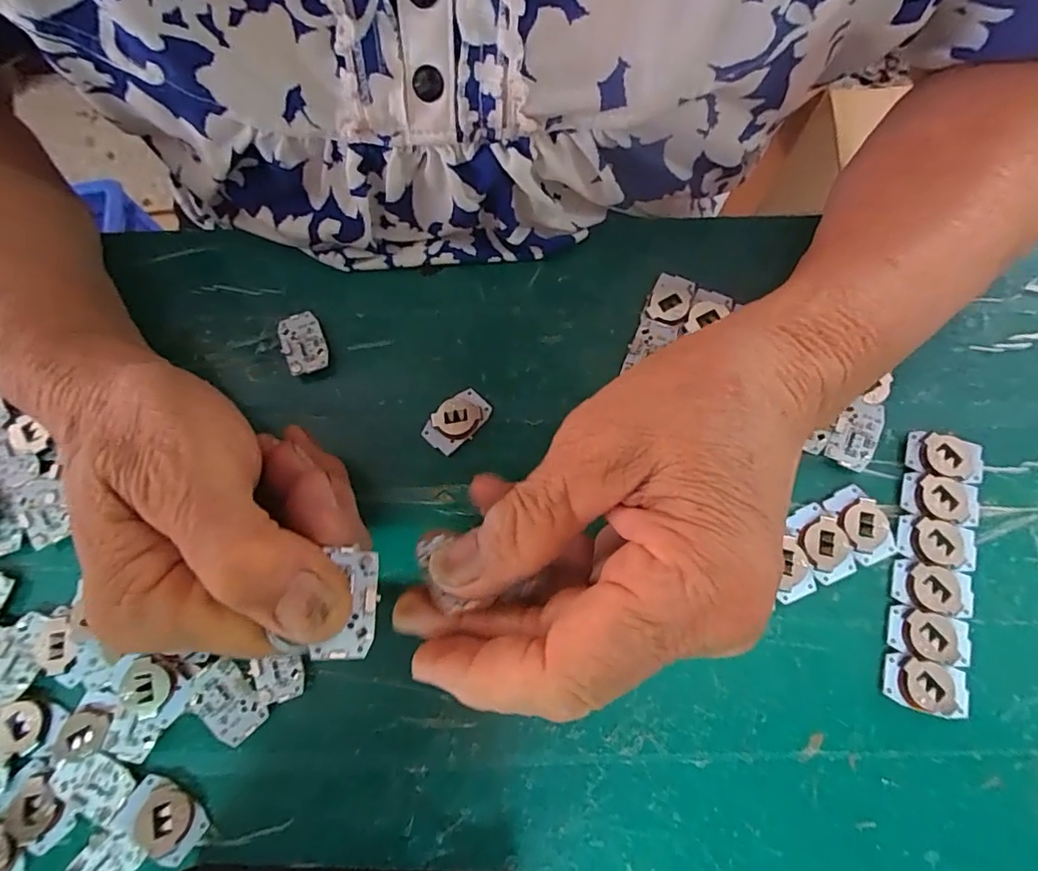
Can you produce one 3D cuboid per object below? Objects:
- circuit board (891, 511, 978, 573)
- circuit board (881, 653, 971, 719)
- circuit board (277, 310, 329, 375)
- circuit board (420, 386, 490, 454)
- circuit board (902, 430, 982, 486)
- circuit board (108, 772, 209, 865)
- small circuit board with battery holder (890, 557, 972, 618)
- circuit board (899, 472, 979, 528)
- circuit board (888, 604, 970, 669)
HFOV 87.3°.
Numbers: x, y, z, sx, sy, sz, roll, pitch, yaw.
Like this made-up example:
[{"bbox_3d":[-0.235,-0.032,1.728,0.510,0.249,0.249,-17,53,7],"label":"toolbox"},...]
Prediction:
[{"bbox_3d":[0.166,0.043,0.216,0.030,0.005,0.019,17,76,5],"label":"circuit board"},{"bbox_3d":[0.152,0.094,0.203,0.029,0.007,0.018,14,75,4],"label":"circuit board"},{"bbox_3d":[-0.097,-0.041,0.247,0.019,0.007,0.030,-24,76,-6],"label":"circuit board"},{"bbox_3d":[-0.027,-0.007,0.235,0.030,0.005,0.018,-42,79,-10],"label":"circuit board"},{"bbox_3d":[0.176,0.009,0.224,0.027,0.008,0.018,18,76,5],"label":"circuit board"},{"bbox_3d":[-0.128,0.138,0.194,0.029,0.009,0.019,30,77,8],"label":"circuit board"},{"bbox_3d":[0.161,0.060,0.211,0.029,0.004,0.018,14,75,4],"label":"small circuit board with battery holder"},{"bbox_3d":[0.171,0.026,0.220,0.028,0.006,0.019,15,75,4],"label":"circuit board"},{"bbox_3d":[0.157,0.076,0.207,0.029,0.004,0.018,15,75,4],"label":"circuit board"}]

